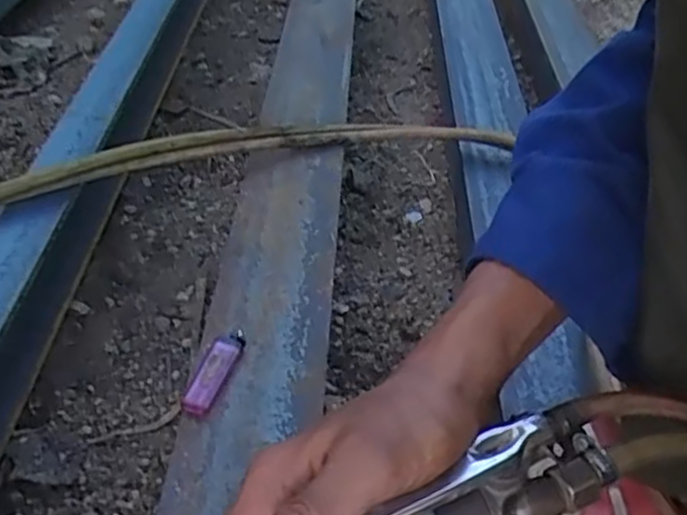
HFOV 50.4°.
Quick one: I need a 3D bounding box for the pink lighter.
[{"bbox_3d":[-0.096,0.083,0.539,0.022,0.014,0.079,17,38,10],"label":"pink lighter"}]

